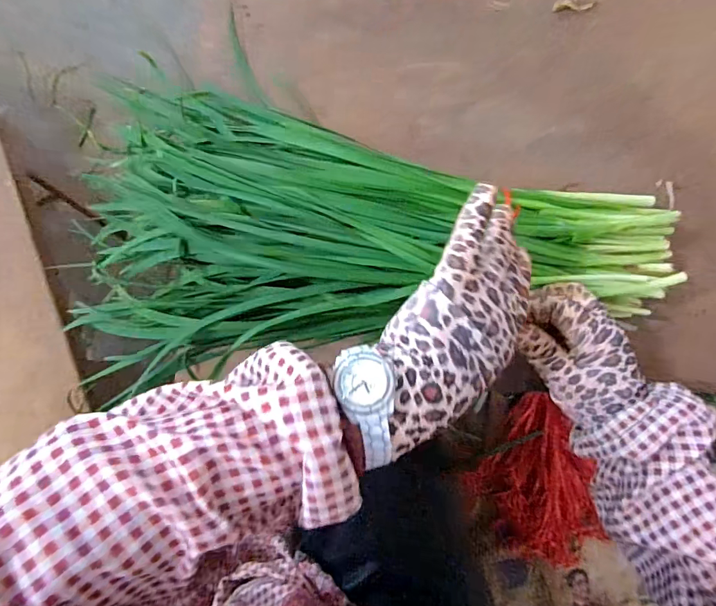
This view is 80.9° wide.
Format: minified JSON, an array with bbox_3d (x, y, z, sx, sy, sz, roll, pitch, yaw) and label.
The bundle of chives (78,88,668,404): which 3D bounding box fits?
[{"bbox_3d":[0.001,-0.075,0.387,0.513,0.060,0.287,0,81,7],"label":"bundle of chives"}]

